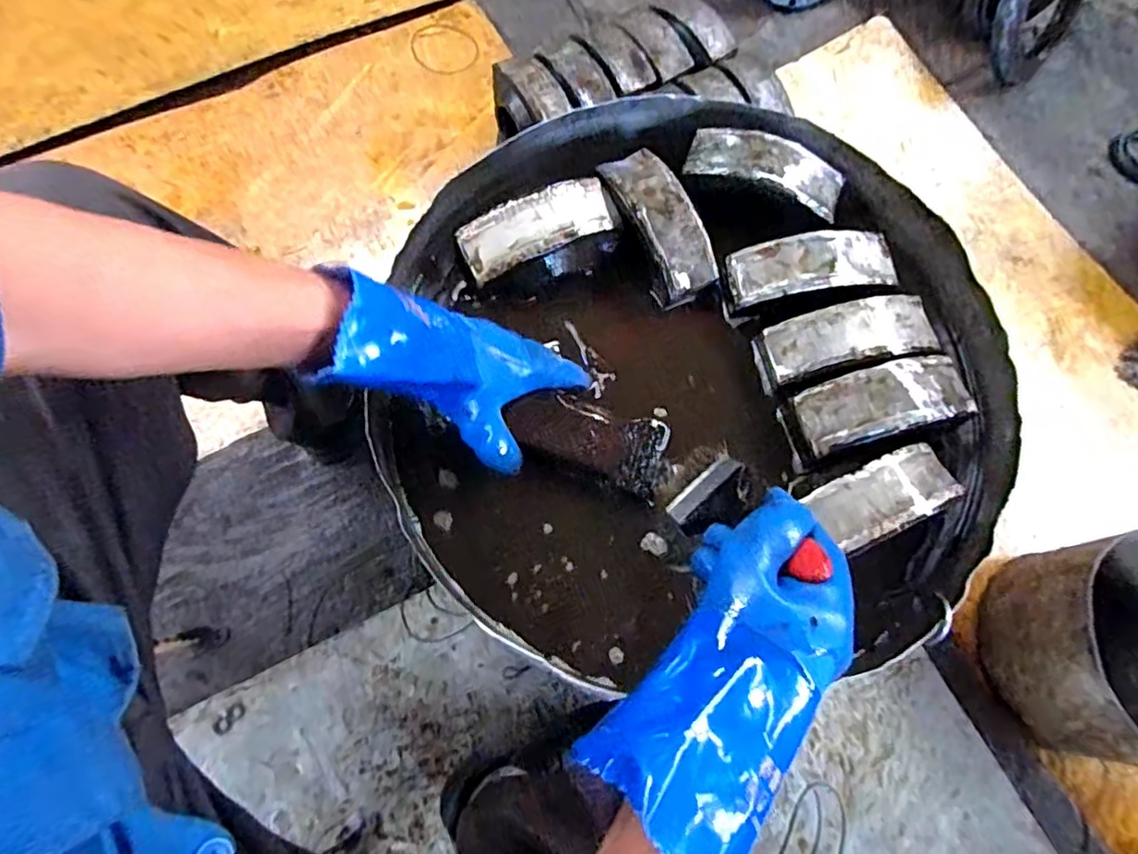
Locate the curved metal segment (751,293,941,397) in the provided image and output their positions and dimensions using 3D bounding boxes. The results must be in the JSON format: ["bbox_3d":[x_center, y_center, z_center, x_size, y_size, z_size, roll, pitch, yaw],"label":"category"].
[{"bbox_3d":[0.268,-0.082,0.588,0.162,0.047,0.063,-10,73,-5],"label":"curved metal segment"}]

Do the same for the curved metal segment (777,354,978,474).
[{"bbox_3d":[0.283,-0.018,0.559,0.159,0.055,0.065,-16,74,-7],"label":"curved metal segment"}]

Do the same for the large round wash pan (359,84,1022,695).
[{"bbox_3d":[0.113,-0.072,0.572,0.557,0.096,0.554,0,73,-1],"label":"large round wash pan"}]

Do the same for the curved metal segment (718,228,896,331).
[{"bbox_3d":[0.237,-0.154,0.607,0.161,0.051,0.064,-8,73,-4],"label":"curved metal segment"}]

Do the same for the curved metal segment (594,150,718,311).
[{"bbox_3d":[0.093,-0.207,0.615,0.068,0.048,0.158,-22,74,-8],"label":"curved metal segment"}]

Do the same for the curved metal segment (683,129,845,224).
[{"bbox_3d":[0.202,-0.263,0.617,0.158,0.030,0.071,18,73,4],"label":"curved metal segment"}]

